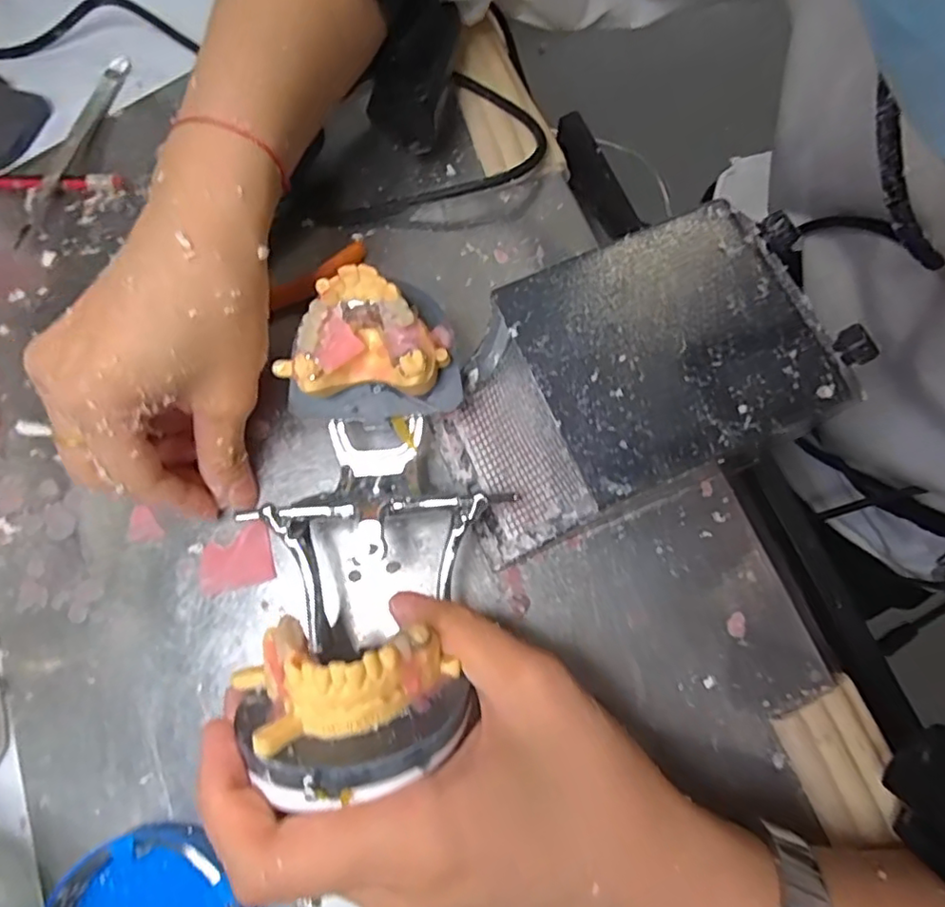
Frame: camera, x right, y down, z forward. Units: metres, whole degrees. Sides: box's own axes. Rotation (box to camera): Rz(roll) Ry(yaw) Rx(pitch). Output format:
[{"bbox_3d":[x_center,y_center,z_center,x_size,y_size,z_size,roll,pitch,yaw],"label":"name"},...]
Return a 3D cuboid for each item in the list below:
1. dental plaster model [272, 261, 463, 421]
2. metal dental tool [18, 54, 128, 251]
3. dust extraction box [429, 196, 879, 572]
[{"bbox_3d":[-0.042,-0.042,0.242,0.067,0.034,0.048,-7,75,1],"label":"dental plaster model"},{"bbox_3d":[-0.219,-0.170,0.332,0.017,0.008,0.129,15,76,6],"label":"metal dental tool"},{"bbox_3d":[0.056,-0.019,0.238,0.134,0.087,0.089,-21,75,-4],"label":"dust extraction box"}]

